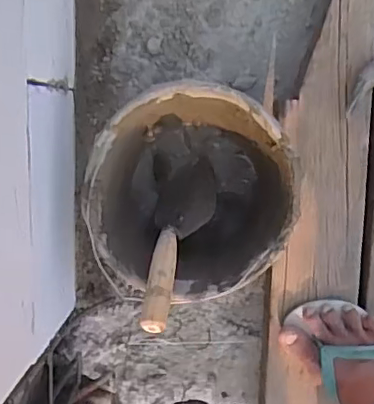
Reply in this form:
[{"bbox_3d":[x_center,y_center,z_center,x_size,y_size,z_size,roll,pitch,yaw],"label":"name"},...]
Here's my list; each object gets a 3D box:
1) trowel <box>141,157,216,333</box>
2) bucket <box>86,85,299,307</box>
[{"bbox_3d":[-0.012,0.043,0.713,0.067,0.260,0.038,16,137,-1],"label":"trowel"},{"bbox_3d":[0.008,-0.020,0.745,0.234,0.176,0.247,0,99,1],"label":"bucket"}]

